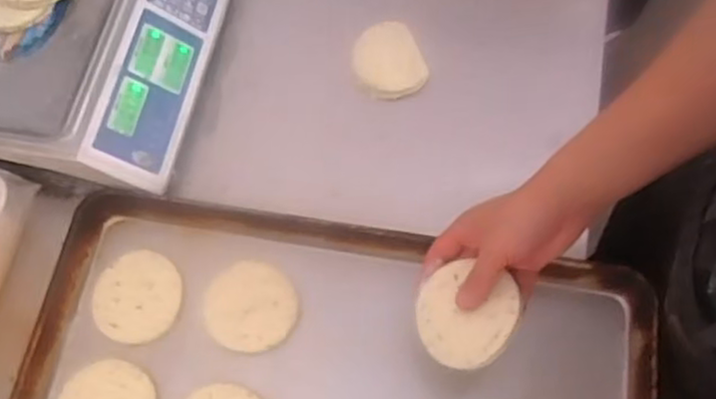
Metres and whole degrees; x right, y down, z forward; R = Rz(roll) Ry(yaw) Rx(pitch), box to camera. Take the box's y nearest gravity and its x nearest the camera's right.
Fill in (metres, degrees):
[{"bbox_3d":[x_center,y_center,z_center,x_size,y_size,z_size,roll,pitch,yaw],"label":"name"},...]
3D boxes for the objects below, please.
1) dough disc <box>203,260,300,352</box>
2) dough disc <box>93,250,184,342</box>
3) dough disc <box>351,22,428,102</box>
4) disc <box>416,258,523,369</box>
[{"bbox_3d":[-0.110,0.111,0.742,0.093,0.004,0.089,0,77,-2],"label":"dough disc"},{"bbox_3d":[-0.233,0.101,0.752,0.091,0.012,0.094,-1,68,3],"label":"dough disc"},{"bbox_3d":[0.035,-0.165,0.847,0.080,0.025,0.089,-17,68,-4],"label":"dough disc"},{"bbox_3d":[0.093,0.103,0.625,0.093,0.012,0.086,-9,75,34],"label":"disc"}]

